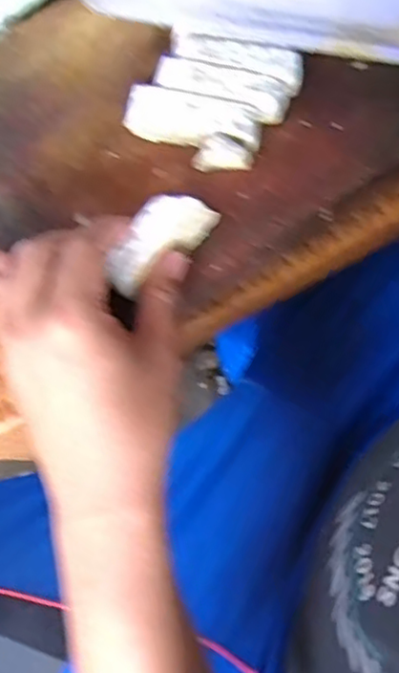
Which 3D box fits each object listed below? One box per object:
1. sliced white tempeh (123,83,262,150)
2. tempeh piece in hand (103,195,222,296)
[{"bbox_3d":[-0.003,-0.131,0.392,0.082,0.024,0.024,10,77,3],"label":"sliced white tempeh"},{"bbox_3d":[-0.021,-0.058,0.364,0.072,0.029,0.029,-39,79,-22],"label":"tempeh piece in hand"}]

